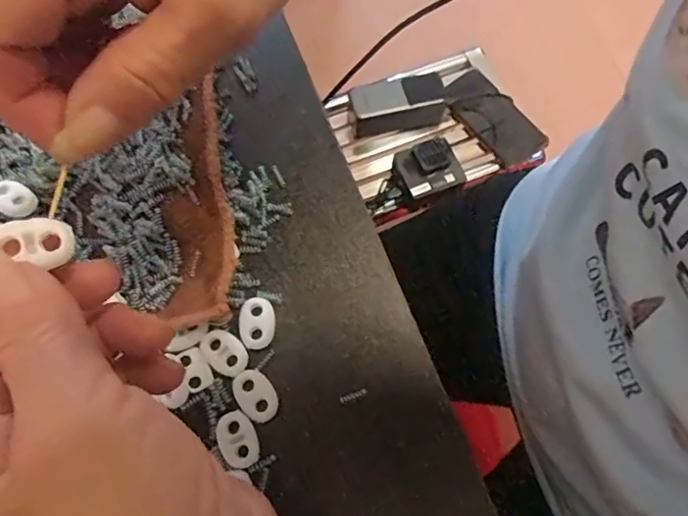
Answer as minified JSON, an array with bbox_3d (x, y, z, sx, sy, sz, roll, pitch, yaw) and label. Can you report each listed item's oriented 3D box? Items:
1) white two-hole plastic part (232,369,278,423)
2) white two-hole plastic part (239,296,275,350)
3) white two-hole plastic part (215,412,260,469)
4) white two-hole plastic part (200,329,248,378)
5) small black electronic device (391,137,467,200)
[{"bbox_3d":[-0.037,0.057,0.231,0.016,0.004,0.022,-27,72,-12],"label":"white two-hole plastic part"},{"bbox_3d":[-0.038,0.028,0.242,0.015,0.004,0.023,-2,69,-3],"label":"white two-hole plastic part"},{"bbox_3d":[-0.043,0.073,0.225,0.016,0.004,0.022,-21,71,-10],"label":"white two-hole plastic part"},{"bbox_3d":[-0.051,0.040,0.237,0.015,0.004,0.022,-37,74,-15],"label":"white two-hole plastic part"},{"bbox_3d":[0.109,-0.115,0.721,0.073,0.029,0.065,-19,71,-8],"label":"small black electronic device"}]

